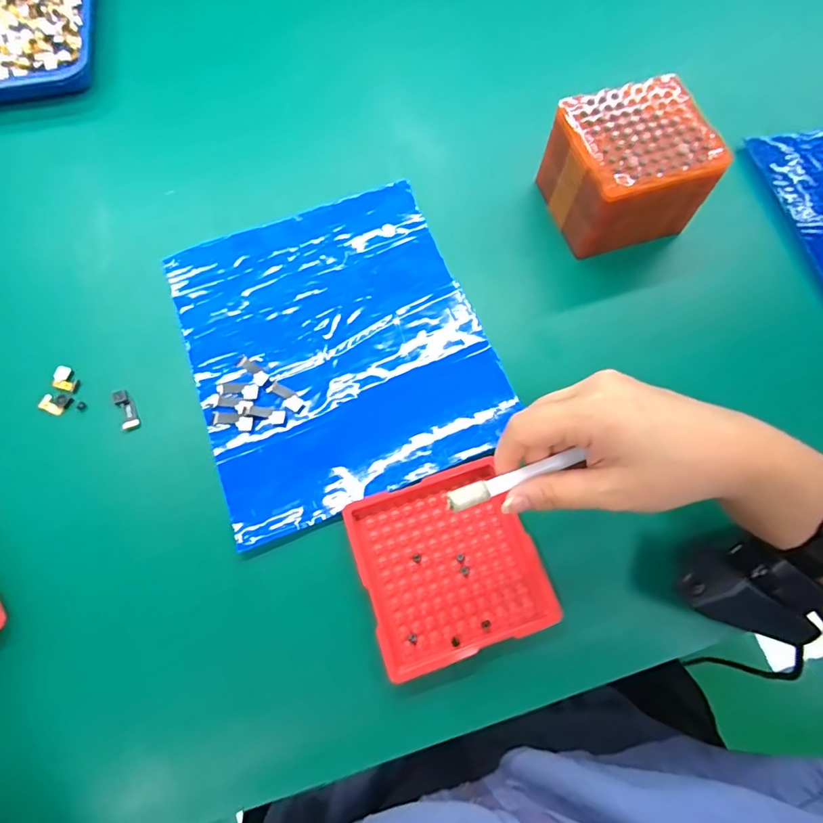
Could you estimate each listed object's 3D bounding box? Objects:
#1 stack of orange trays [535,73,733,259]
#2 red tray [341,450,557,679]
[{"bbox_3d":[0.151,-0.169,0.369,0.093,0.072,0.086,-17,70,-6],"label":"stack of orange trays"},{"bbox_3d":[0.021,0.087,0.299,0.098,0.012,0.099,-18,70,-6],"label":"red tray"}]

